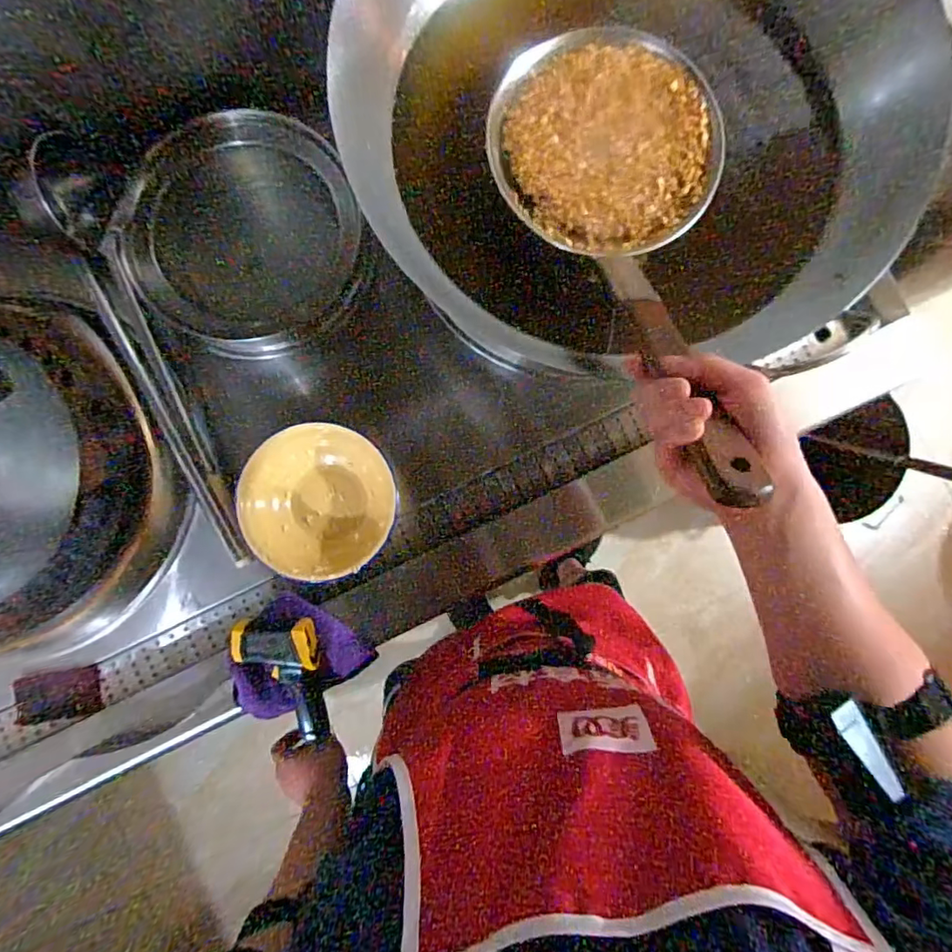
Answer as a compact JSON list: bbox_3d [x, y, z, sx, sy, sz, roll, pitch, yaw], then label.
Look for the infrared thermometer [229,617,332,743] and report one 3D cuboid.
[{"bbox_3d":[-0.226,0.236,0.627,0.089,0.044,0.144,-8,97,-16],"label":"infrared thermometer"}]

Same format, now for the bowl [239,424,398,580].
[{"bbox_3d":[-0.193,0.033,0.683,0.183,0.073,0.184,0,85,0],"label":"bowl"}]

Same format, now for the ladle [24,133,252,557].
[{"bbox_3d":[-0.397,-0.140,0.640,0.079,0.127,0.514,-20,85,-2],"label":"ladle"}]

